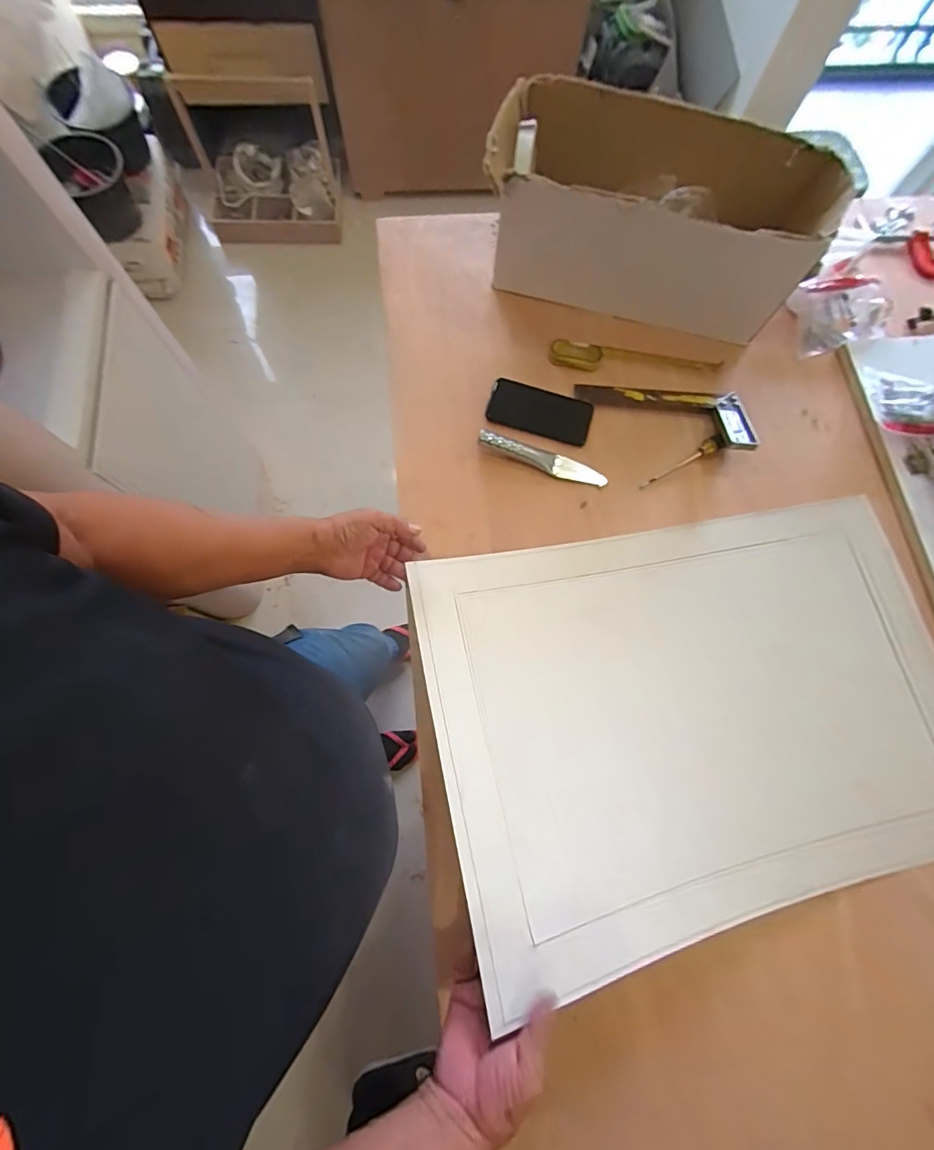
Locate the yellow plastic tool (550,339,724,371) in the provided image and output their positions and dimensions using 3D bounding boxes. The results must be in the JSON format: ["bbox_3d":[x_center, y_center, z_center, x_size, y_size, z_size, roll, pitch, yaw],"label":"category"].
[{"bbox_3d":[0.273,-0.347,0.735,0.277,0.013,0.043,4,75,-1],"label":"yellow plastic tool"}]

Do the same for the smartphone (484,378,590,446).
[{"bbox_3d":[0.114,-0.256,0.716,0.160,0.006,0.081,15,75,2],"label":"smartphone"}]

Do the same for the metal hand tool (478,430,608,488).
[{"bbox_3d":[0.114,-0.174,0.683,0.198,0.022,0.035,16,75,3],"label":"metal hand tool"}]

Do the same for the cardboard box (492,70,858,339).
[{"bbox_3d":[0.276,-0.548,0.704,0.471,0.174,0.230,15,75,2],"label":"cardboard box"}]

